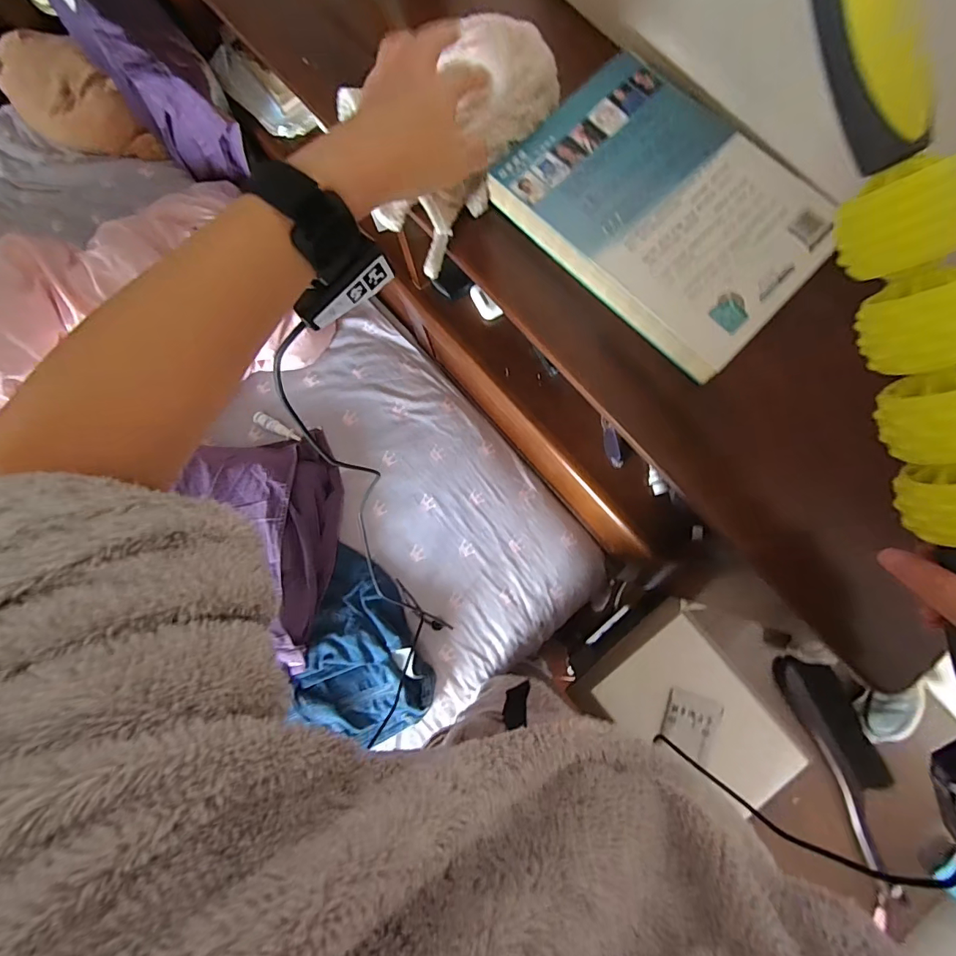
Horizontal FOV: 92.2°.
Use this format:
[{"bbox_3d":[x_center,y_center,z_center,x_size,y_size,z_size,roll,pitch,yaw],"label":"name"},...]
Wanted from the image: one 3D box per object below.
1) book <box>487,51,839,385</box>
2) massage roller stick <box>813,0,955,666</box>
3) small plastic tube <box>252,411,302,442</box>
[{"bbox_3d":[0.149,-0.217,0.366,0.235,0.022,0.167,44,89,7],"label":"book"},{"bbox_3d":[0.217,-0.058,0.219,0.038,0.037,0.387,-24,103,2],"label":"massage roller stick"},{"bbox_3d":[-0.409,-0.102,0.944,0.103,0.026,0.024,29,87,-5],"label":"small plastic tube"}]

